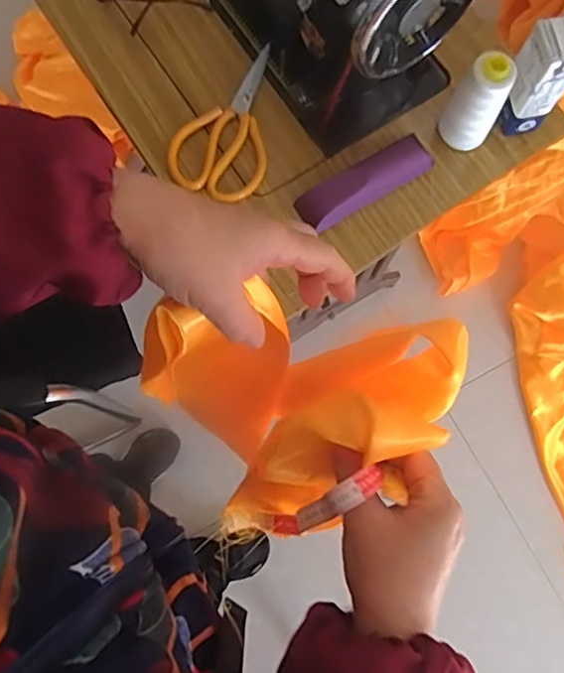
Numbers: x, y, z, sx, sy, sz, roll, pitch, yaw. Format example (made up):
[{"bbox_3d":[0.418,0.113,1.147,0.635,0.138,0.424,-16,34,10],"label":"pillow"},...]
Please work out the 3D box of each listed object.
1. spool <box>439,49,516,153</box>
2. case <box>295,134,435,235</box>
[{"bbox_3d":[0.202,-0.235,0.605,0.046,0.128,0.042,0,78,-1],"label":"spool"},{"bbox_3d":[0.087,-0.164,0.622,0.156,0.046,0.041,-31,80,-8],"label":"case"}]

